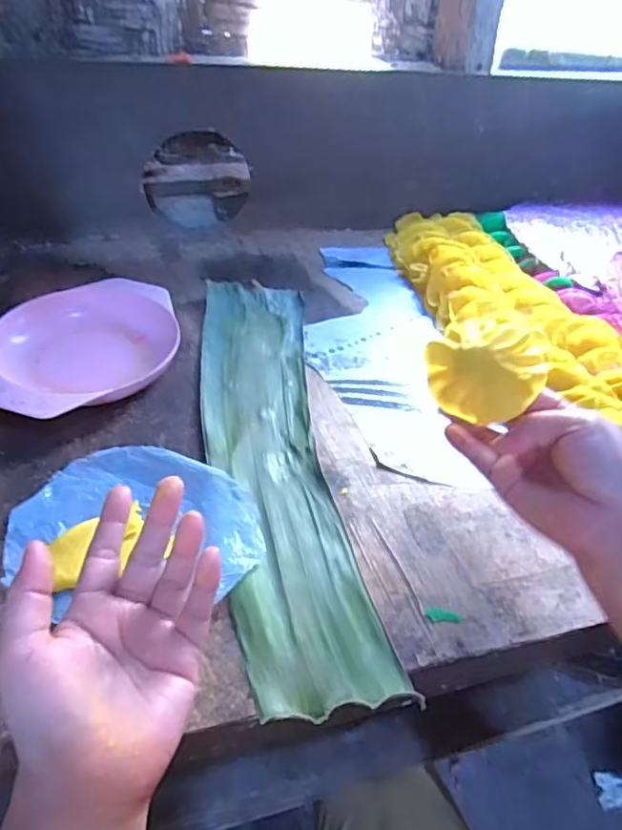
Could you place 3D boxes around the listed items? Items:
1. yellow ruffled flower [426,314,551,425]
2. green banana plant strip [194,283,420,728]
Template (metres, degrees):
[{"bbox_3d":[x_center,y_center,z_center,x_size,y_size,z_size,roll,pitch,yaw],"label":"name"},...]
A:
[{"bbox_3d":[0.108,-0.029,0.360,0.065,0.052,0.043,34,49,27],"label":"yellow ruffled flower"},{"bbox_3d":[-0.029,0.016,0.447,0.095,0.010,0.407,-4,43,-11],"label":"green banana plant strip"}]

